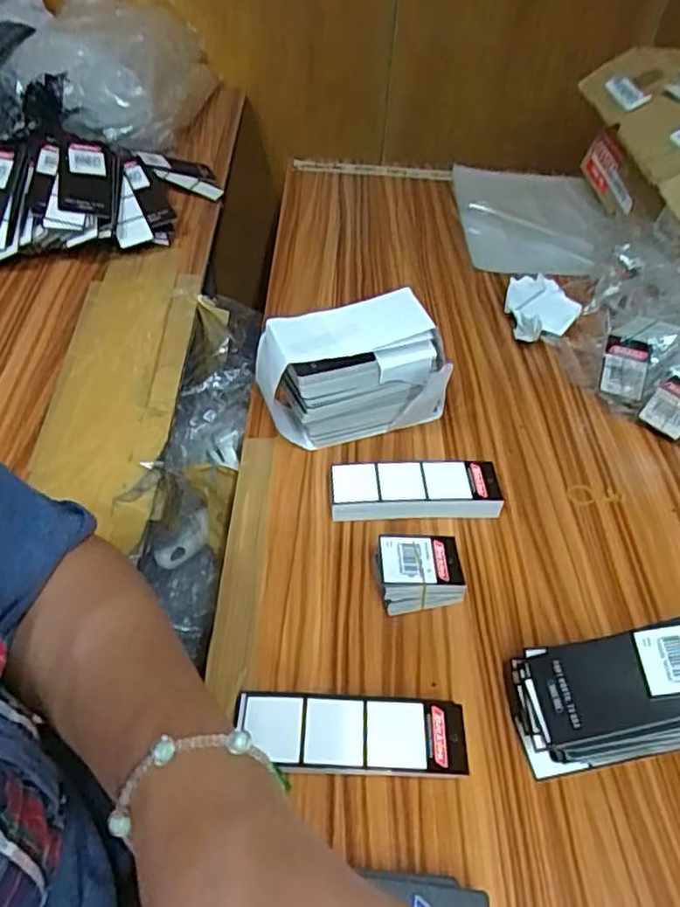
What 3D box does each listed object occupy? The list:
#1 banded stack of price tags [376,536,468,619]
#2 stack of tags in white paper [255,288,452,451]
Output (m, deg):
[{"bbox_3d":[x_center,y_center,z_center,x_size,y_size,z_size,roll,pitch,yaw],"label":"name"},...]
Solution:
[{"bbox_3d":[0.051,0.078,0.426,0.050,0.035,0.038,-2,47,-6],"label":"banded stack of price tags"},{"bbox_3d":[0.011,-0.058,0.503,0.144,0.102,0.059,-6,47,-9],"label":"stack of tags in white paper"}]

